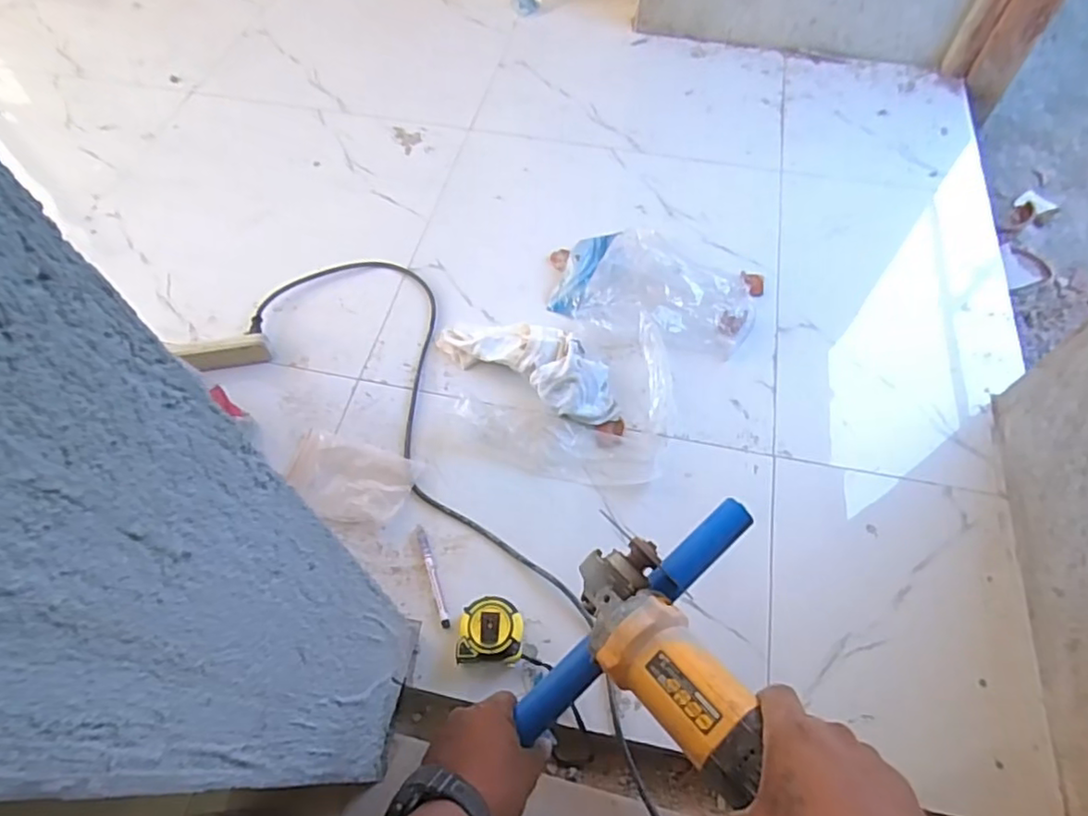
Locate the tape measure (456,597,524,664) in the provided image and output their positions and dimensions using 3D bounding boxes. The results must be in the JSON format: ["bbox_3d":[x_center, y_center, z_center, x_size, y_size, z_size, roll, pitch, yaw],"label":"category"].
[{"bbox_3d":[-0.060,0.254,0.698,0.070,0.038,0.070,2,58,1],"label":"tape measure"}]

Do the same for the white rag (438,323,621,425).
[{"bbox_3d":[-0.016,-0.072,0.882,0.291,0.066,0.122,32,63,18],"label":"white rag"}]

